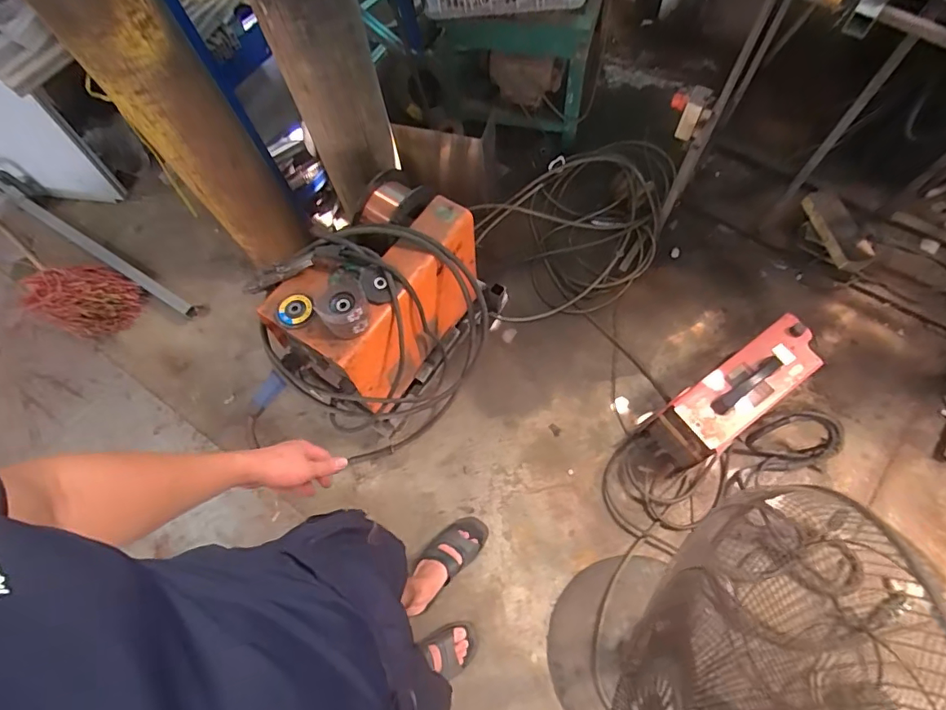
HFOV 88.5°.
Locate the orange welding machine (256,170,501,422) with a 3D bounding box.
[{"bbox_3d":[-0.224,-0.133,1.232,0.379,0.427,0.534,34,75,17],"label":"orange welding machine"}]

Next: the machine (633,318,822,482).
[{"bbox_3d":[0.666,0.116,1.269,0.480,0.237,0.165,-34,69,-8],"label":"machine"}]

